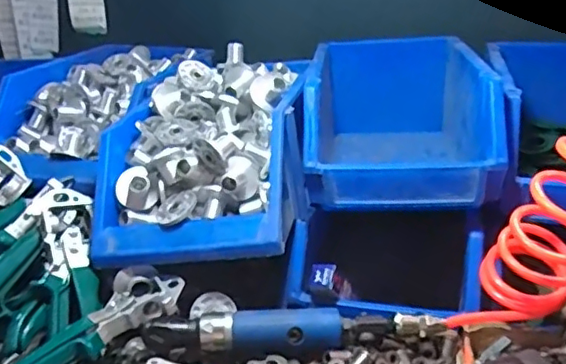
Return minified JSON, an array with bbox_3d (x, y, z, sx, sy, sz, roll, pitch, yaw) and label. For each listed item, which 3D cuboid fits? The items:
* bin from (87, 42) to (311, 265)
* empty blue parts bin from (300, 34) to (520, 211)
[{"bbox_3d":[-0.082,-0.041,0.658,0.203,0.152,0.263,3,22,9],"label":"bin"},{"bbox_3d":[0.144,-0.082,0.728,0.207,0.139,0.342,2,22,7],"label":"empty blue parts bin"}]

